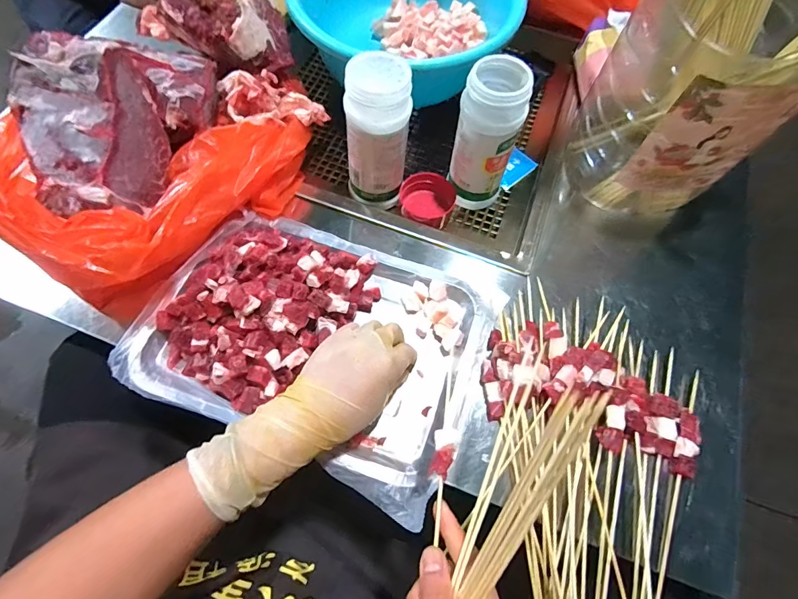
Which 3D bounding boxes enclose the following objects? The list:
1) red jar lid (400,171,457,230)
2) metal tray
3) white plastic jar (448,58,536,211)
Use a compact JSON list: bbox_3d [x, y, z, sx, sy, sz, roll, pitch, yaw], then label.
[{"bbox_3d":[0.032,-0.115,0.480,0.065,0.035,0.057,19,67,6],"label":"red jar lid"},{"bbox_3d":[-0.077,0.031,0.382,0.305,0.046,0.215,25,67,2],"label":"metal tray"},{"bbox_3d":[0.090,-0.165,0.430,0.062,0.155,0.059,1,67,-2],"label":"white plastic jar"}]

